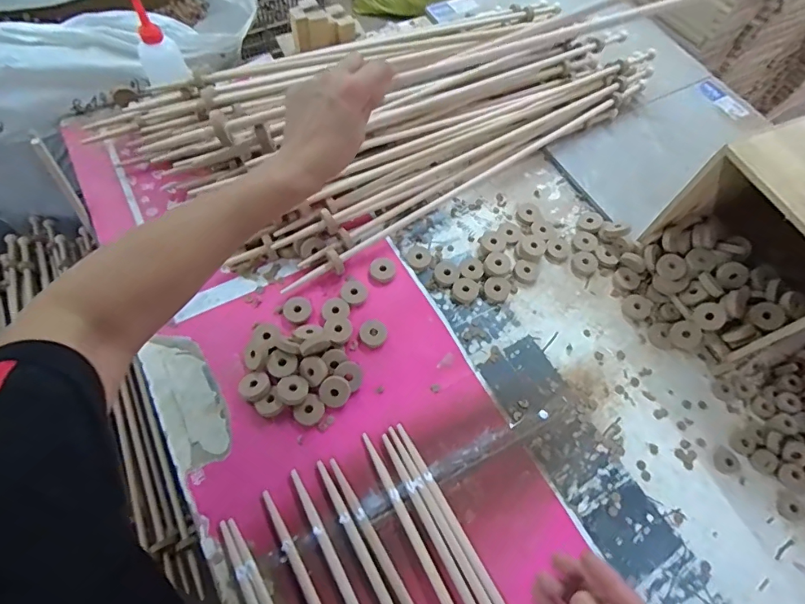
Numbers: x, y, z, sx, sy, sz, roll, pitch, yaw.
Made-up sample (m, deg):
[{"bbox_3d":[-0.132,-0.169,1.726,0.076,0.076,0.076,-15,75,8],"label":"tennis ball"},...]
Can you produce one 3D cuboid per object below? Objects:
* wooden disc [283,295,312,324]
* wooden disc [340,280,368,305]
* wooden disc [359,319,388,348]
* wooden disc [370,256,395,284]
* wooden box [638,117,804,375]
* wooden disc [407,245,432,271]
[{"bbox_3d":[-0.136,0.008,0.580,0.034,0.007,0.033,1,63,-3],"label":"wooden disc"},{"bbox_3d":[-0.064,-0.013,0.598,0.033,0.006,0.036,1,63,-3],"label":"wooden disc"},{"bbox_3d":[-0.037,0.040,0.573,0.033,0.006,0.035,1,63,-3],"label":"wooden disc"},{"bbox_3d":[-0.027,-0.044,0.617,0.034,0.006,0.038,27,65,10],"label":"wooden disc"},{"bbox_3d":[0.493,-0.081,0.565,0.268,0.210,0.202,-19,66,-12],"label":"wooden box"},{"bbox_3d":[0.024,-0.064,0.636,0.033,0.005,0.041,19,64,6],"label":"wooden disc"}]

